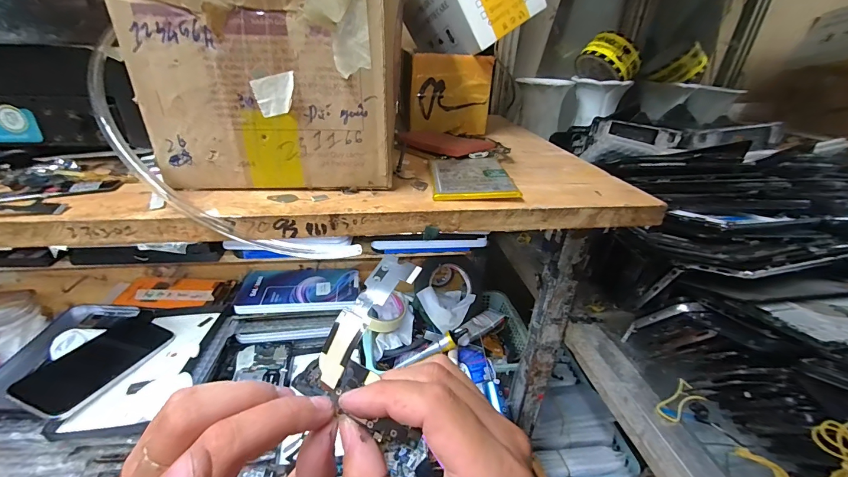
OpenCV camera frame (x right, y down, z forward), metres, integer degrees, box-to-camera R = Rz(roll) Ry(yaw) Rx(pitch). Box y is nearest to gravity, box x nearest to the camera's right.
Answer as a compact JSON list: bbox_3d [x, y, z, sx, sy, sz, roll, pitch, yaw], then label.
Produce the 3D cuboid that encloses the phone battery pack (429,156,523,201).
[{"bbox_3d":[0.038,-0.053,0.306,0.063,0.008,0.089,2,29,-2],"label":"phone battery pack"}]

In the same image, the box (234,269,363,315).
[{"bbox_3d":[-0.201,0.084,0.593,0.184,0.015,0.103,-1,29,-7],"label":"box"}]

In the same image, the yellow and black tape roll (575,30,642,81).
[{"bbox_3d":[0.302,-0.287,0.595,0.092,0.060,0.087,39,10,-8],"label":"yellow and black tape roll"}]

